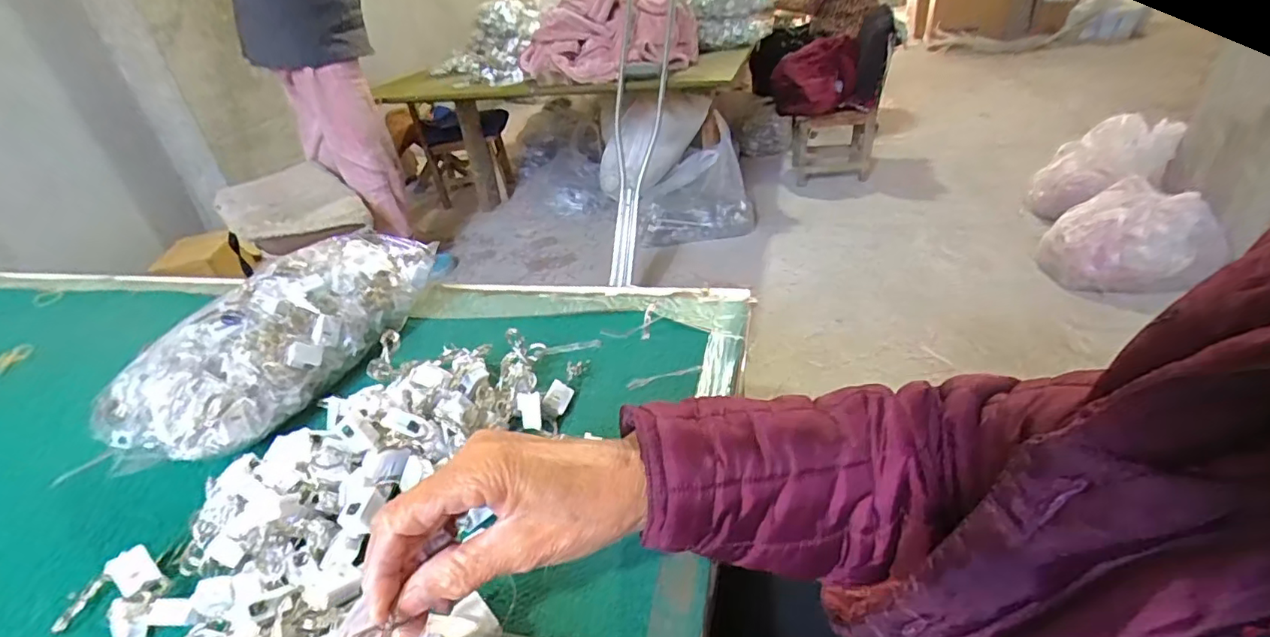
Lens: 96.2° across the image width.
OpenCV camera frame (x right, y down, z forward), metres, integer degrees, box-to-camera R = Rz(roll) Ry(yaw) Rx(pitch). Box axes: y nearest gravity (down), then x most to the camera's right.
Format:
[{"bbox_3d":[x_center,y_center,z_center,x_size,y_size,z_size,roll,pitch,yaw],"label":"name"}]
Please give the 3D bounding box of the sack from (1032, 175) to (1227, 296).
[{"bbox_3d":[1.235,-0.213,1.447,0.281,0.206,0.258,-2,34,7],"label":"sack"}]

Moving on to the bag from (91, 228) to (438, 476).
[{"bbox_3d":[-0.323,0.014,0.525,0.132,0.091,0.279,7,37,21],"label":"bag"}]

